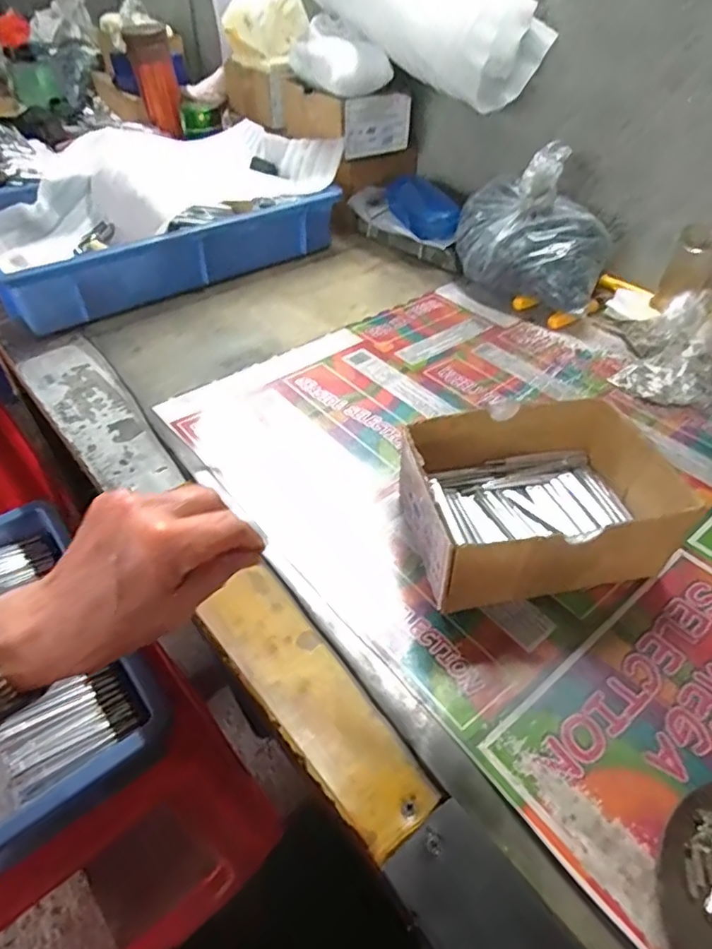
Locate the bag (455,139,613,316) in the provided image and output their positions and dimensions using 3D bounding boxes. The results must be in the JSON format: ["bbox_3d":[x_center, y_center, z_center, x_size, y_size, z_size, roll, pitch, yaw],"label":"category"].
[{"bbox_3d":[0.198,-0.274,0.634,0.177,0.143,0.113,23,49,22],"label":"bag"}]

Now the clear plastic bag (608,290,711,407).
[{"bbox_3d":[0.305,-0.125,0.529,0.112,0.073,0.103,27,51,25],"label":"clear plastic bag"}]

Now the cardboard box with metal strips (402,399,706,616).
[{"bbox_3d":[0.122,0.018,0.387,0.157,0.070,0.119,-9,45,-9],"label":"cardboard box with metal strips"}]

